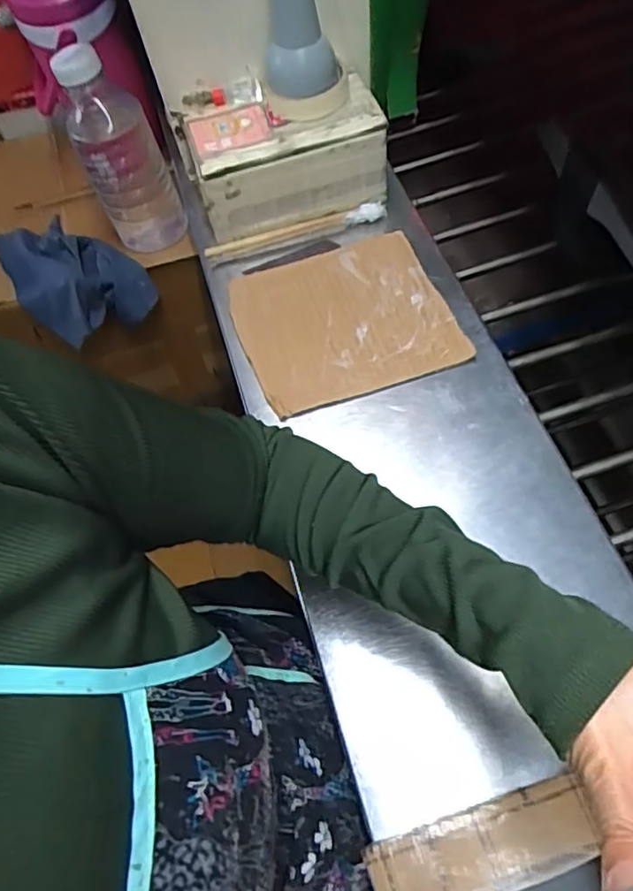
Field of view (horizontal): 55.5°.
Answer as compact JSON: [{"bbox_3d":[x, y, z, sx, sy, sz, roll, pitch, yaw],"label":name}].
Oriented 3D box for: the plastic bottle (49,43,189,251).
[{"bbox_3d":[-0.226,-0.334,0.710,0.087,0.224,0.087,-9,60,1],"label":"plastic bottle"}]

